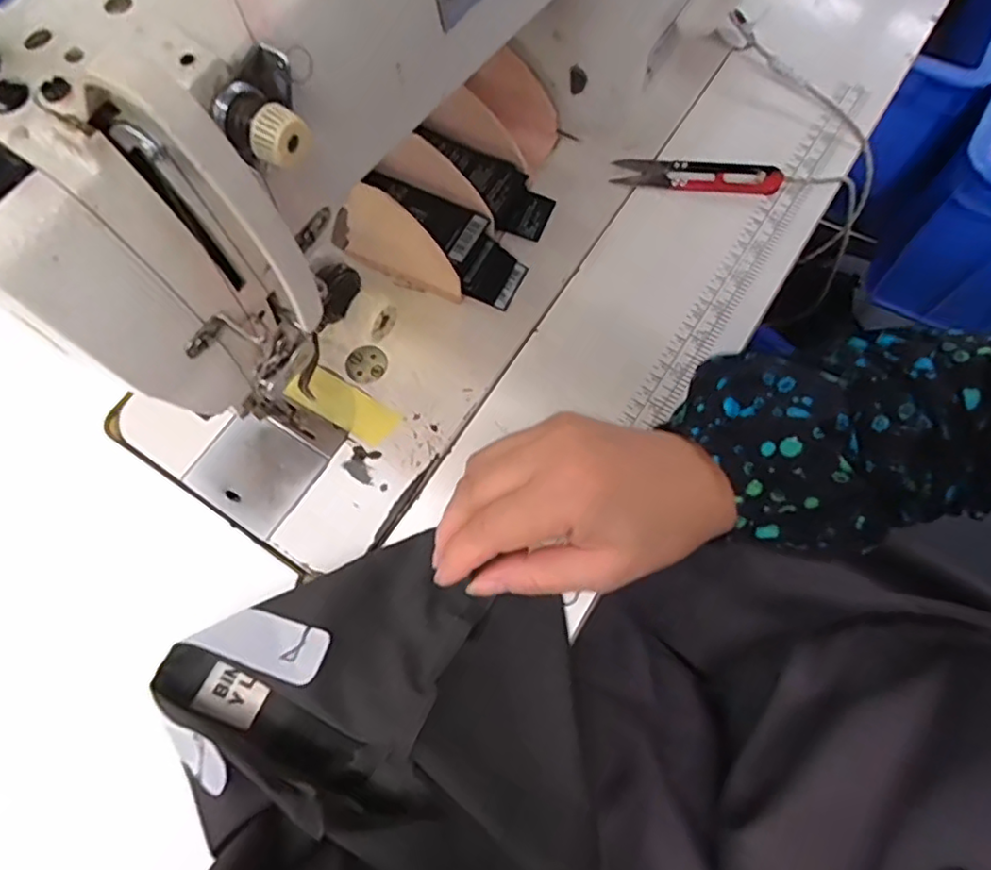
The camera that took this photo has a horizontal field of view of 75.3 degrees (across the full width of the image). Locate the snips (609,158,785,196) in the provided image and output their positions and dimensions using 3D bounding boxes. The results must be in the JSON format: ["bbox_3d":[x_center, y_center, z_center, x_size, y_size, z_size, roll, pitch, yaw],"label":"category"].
[{"bbox_3d":[0.133,-0.174,0.421,0.105,0.012,0.026,7,69,4],"label":"snips"}]

